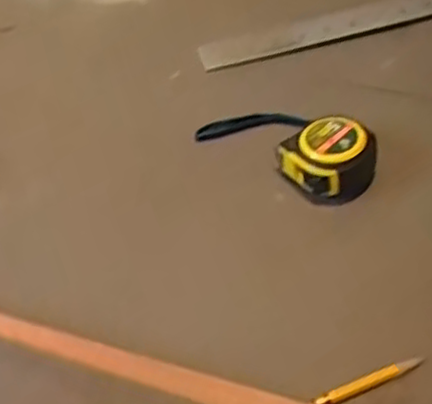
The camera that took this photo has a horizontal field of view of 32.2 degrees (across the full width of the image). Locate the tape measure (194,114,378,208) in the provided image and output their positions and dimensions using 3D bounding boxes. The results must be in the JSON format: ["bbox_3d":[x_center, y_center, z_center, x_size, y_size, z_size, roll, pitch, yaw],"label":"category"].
[{"bbox_3d":[0.059,-0.048,0.612,0.147,0.044,0.065,27,56,34],"label":"tape measure"}]

